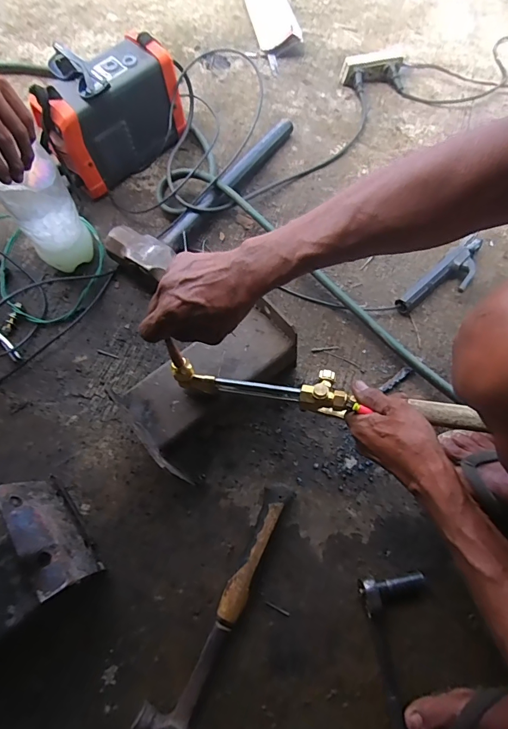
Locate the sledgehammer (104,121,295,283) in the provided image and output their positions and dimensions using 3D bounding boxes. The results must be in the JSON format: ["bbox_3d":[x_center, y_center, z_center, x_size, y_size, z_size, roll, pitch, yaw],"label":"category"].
[{"bbox_3d":[-0.086,-0.330,0.745,0.125,0.059,0.434,33,74,13],"label":"sledgehammer"}]

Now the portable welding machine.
[{"bbox_3d":[-0.267,-0.460,0.735,0.257,0.185,0.122,-42,74,-10],"label":"portable welding machine"}]

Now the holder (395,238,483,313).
[{"bbox_3d":[0.308,-0.132,0.650,0.158,0.045,0.060,-40,73,-12],"label":"holder"}]

